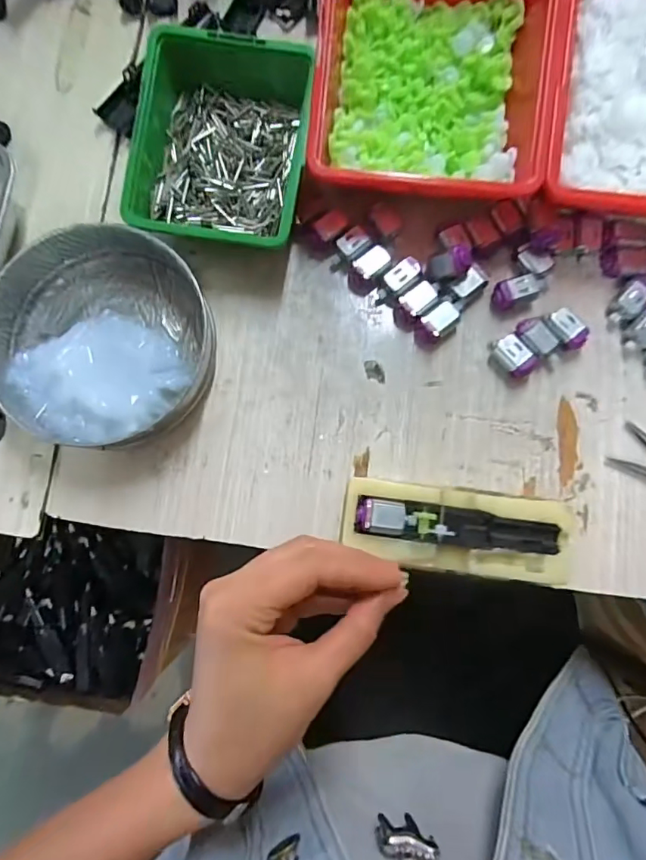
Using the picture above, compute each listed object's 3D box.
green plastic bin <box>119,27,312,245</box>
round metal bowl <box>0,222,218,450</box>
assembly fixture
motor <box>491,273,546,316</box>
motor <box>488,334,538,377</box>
[{"bbox_3d":[-0.067,-0.197,0.332,0.116,0.048,0.149,9,82,3],"label":"green plastic bin"},{"bbox_3d":[-0.144,-0.059,0.327,0.132,0.041,0.134,0,82,1],"label":"round metal bowl"},{"bbox_3d":[0.081,0.060,0.307,0.136,0.035,0.054,7,82,2],"label":"assembly fixture"},{"bbox_3d":[0.134,-0.093,0.337,0.037,0.011,0.020,-17,82,-1],"label":"motor"},{"bbox_3d":[0.126,-0.049,0.330,0.018,0.017,0.030,-36,83,-4],"label":"motor"}]

